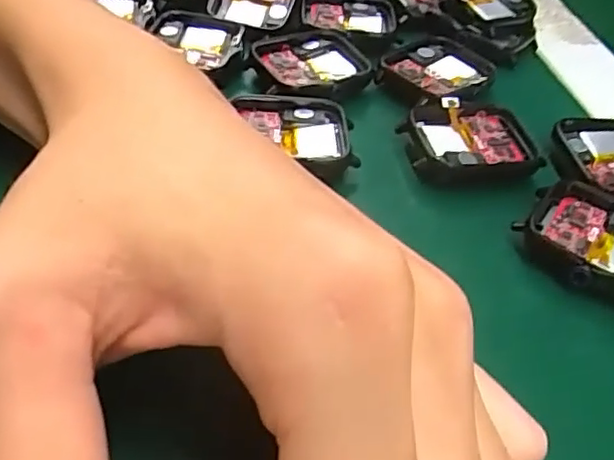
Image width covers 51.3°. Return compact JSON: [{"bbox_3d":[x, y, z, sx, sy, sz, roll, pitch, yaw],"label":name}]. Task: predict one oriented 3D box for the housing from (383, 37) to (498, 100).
[{"bbox_3d":[0.054,-0.067,0.263,0.040,0.006,0.037,-26,54,-33],"label":"housing"}]

